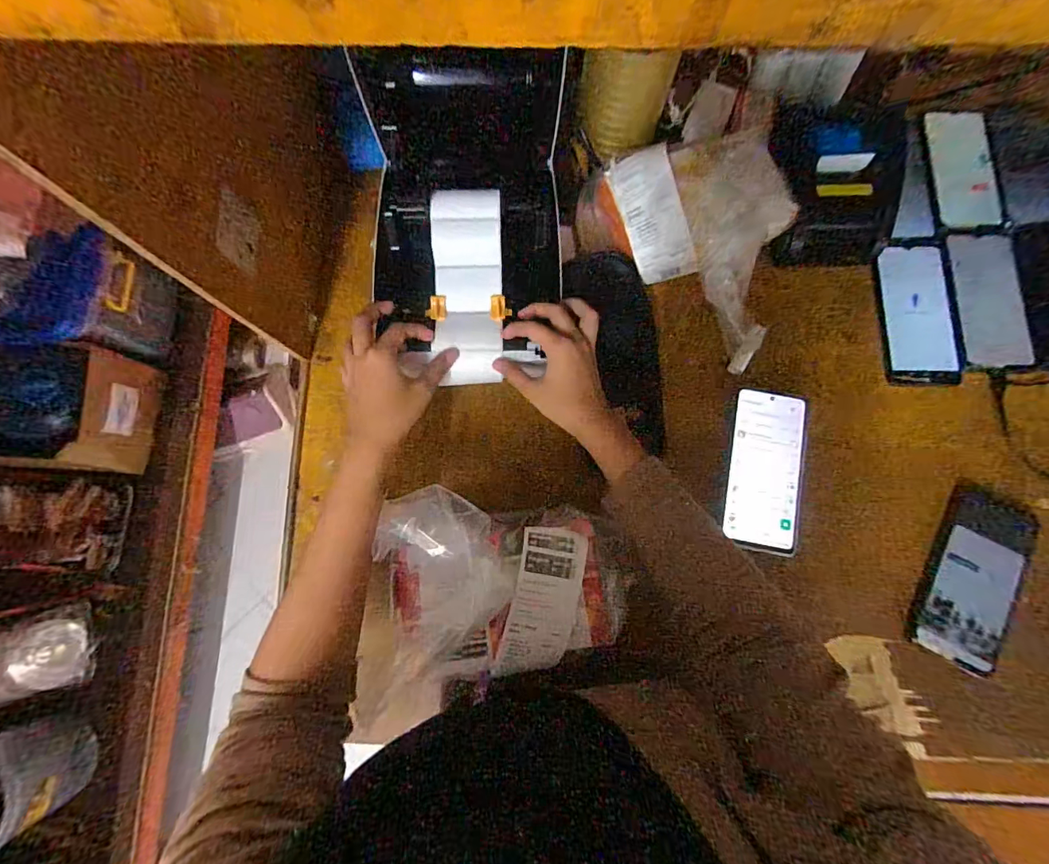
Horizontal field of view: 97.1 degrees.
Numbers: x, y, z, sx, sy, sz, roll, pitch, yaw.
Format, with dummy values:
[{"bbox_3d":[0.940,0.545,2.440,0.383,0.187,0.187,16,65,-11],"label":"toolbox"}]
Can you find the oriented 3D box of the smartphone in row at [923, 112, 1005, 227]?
[{"bbox_3d":[0.513,-0.310,0.544,0.068,0.011,0.147,-1,82,13],"label":"smartphone in row"}]

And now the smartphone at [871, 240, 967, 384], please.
[{"bbox_3d":[0.435,-0.133,0.511,0.078,0.014,0.164,3,82,16],"label":"smartphone"}]

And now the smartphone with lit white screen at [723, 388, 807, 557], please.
[{"bbox_3d":[0.250,0.038,0.478,0.073,0.012,0.165,10,78,7],"label":"smartphone with lit white screen"}]

